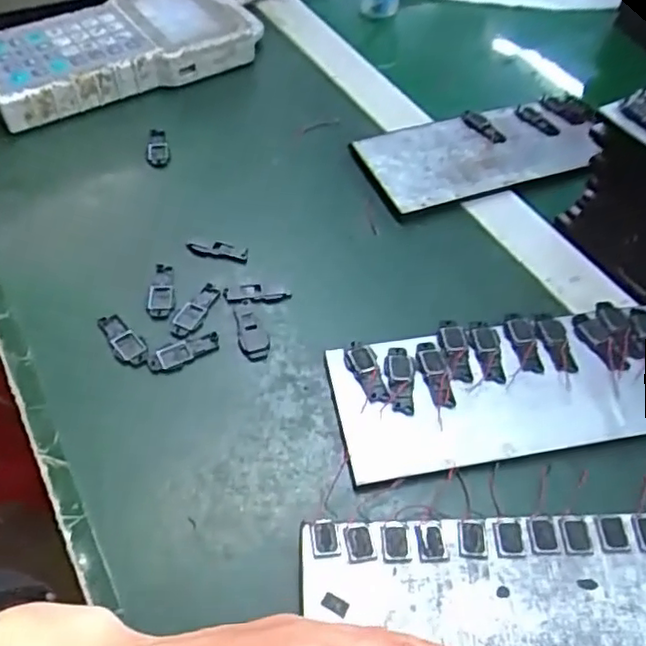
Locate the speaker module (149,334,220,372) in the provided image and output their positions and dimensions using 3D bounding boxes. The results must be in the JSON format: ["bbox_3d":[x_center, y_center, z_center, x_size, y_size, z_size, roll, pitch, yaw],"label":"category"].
[{"bbox_3d":[-0.077,0.015,0.360,0.039,0.004,0.012,-19,55,-14],"label":"speaker module"}]

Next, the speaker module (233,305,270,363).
[{"bbox_3d":[-0.042,0.004,0.370,0.016,0.004,0.040,-14,54,-11],"label":"speaker module"}]

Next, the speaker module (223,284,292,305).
[{"bbox_3d":[-0.039,-0.018,0.385,0.039,0.004,0.013,-2,52,-2],"label":"speaker module"}]

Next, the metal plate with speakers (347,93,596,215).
[{"bbox_3d":[0.122,-0.128,0.474,0.184,0.011,0.079,-19,55,-14],"label":"metal plate with speakers"}]

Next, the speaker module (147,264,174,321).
[{"bbox_3d":[-0.096,-0.020,0.386,0.014,0.004,0.038,-2,52,-2],"label":"speaker module"}]

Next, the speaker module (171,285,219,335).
[{"bbox_3d":[-0.075,-0.008,0.379,0.014,0.004,0.037,23,56,17],"label":"speaker module"}]

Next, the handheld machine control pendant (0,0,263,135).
[{"bbox_3d":[-0.158,-0.222,0.522,0.224,0.036,0.107,-28,58,-20],"label":"handheld machine control pendant"}]

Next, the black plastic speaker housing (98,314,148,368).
[{"bbox_3d":[-0.112,0.010,0.363,0.016,0.005,0.038,-34,60,-24],"label":"black plastic speaker housing"}]

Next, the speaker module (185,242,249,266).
[{"bbox_3d":[-0.066,-0.045,0.408,0.039,0.004,0.013,10,53,7],"label":"speaker module"}]

